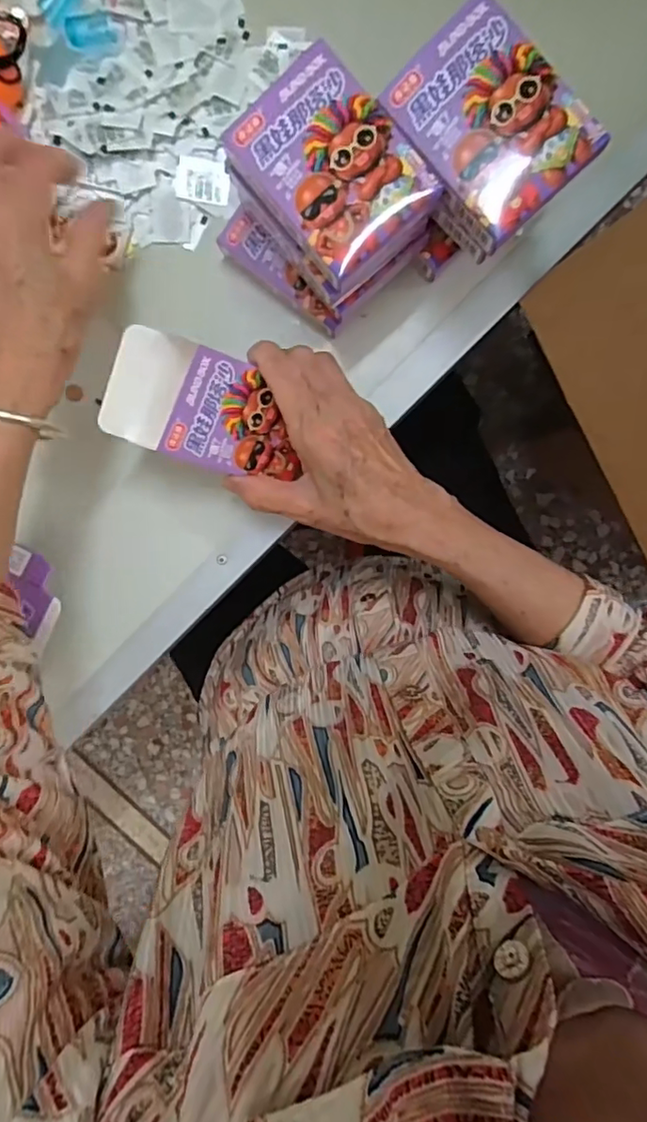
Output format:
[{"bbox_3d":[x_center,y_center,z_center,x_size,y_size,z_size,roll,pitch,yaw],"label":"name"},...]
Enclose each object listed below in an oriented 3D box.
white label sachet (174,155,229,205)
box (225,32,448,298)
[{"bbox_3d":[-0.077,-0.243,0.359,0.033,0.004,0.023,9,98,2],"label":"white label sachet"},{"bbox_3d":[0.004,-0.194,0.282,0.068,0.023,0.091,-39,94,7],"label":"box"}]

